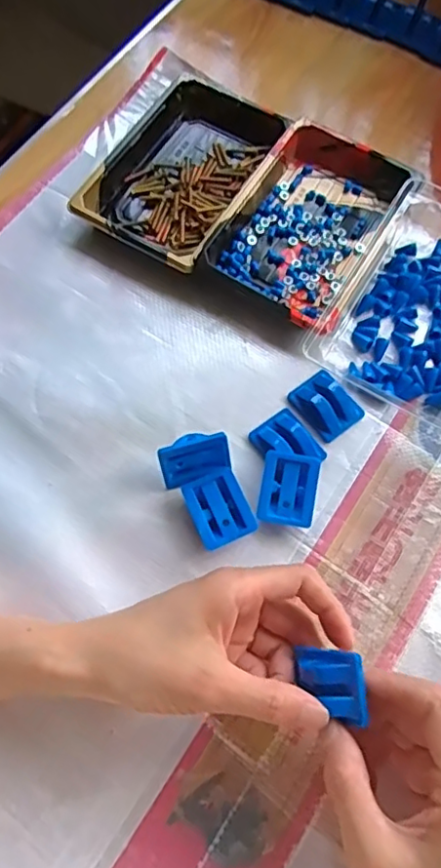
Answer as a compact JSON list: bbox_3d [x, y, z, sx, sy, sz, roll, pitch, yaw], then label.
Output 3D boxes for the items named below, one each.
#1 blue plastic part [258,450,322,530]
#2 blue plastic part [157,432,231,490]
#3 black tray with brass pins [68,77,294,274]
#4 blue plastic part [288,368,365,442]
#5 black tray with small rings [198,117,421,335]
[{"bbox_3d":[0.043,0.036,0.373,0.034,0.016,0.045,10,70,3],"label":"blue plastic part"},{"bbox_3d":[-0.017,0.015,0.376,0.044,0.034,0.012,-14,37,0],"label":"blue plastic part"},{"bbox_3d":[-0.027,-0.207,0.458,0.109,0.022,0.163,30,72,10],"label":"black tray with brass pins"},{"bbox_3d":[0.071,-0.020,0.395,0.033,0.007,0.044,-38,74,-13],"label":"blue plastic part"},{"bbox_3d":[0.068,-0.159,0.436,0.107,0.026,0.160,29,72,10],"label":"black tray with small rings"}]

